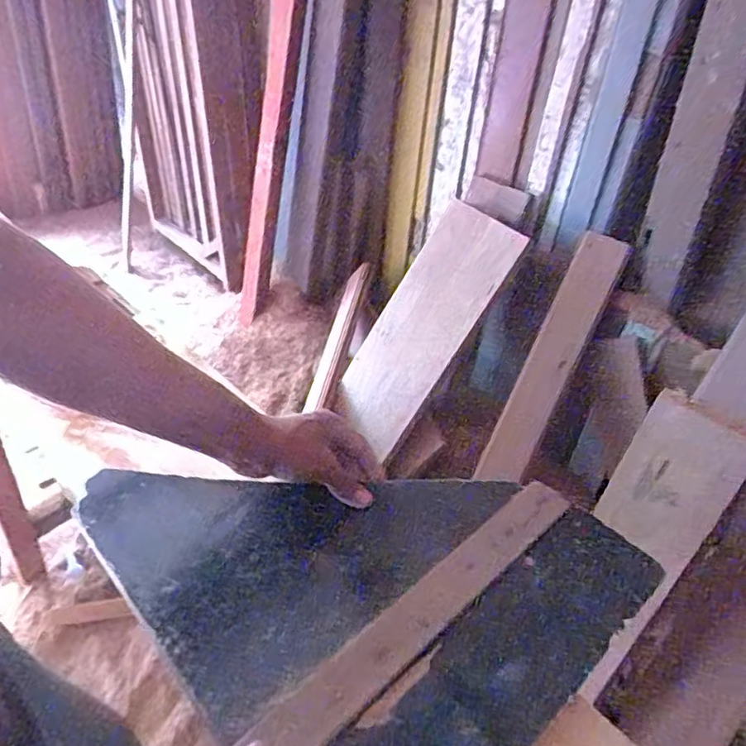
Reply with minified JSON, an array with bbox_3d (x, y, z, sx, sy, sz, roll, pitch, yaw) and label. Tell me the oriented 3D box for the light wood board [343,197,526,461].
[{"bbox_3d":[0.093,-0.084,1.245,0.174,0.528,0.032,36,23,12],"label":"light wood board"}]

